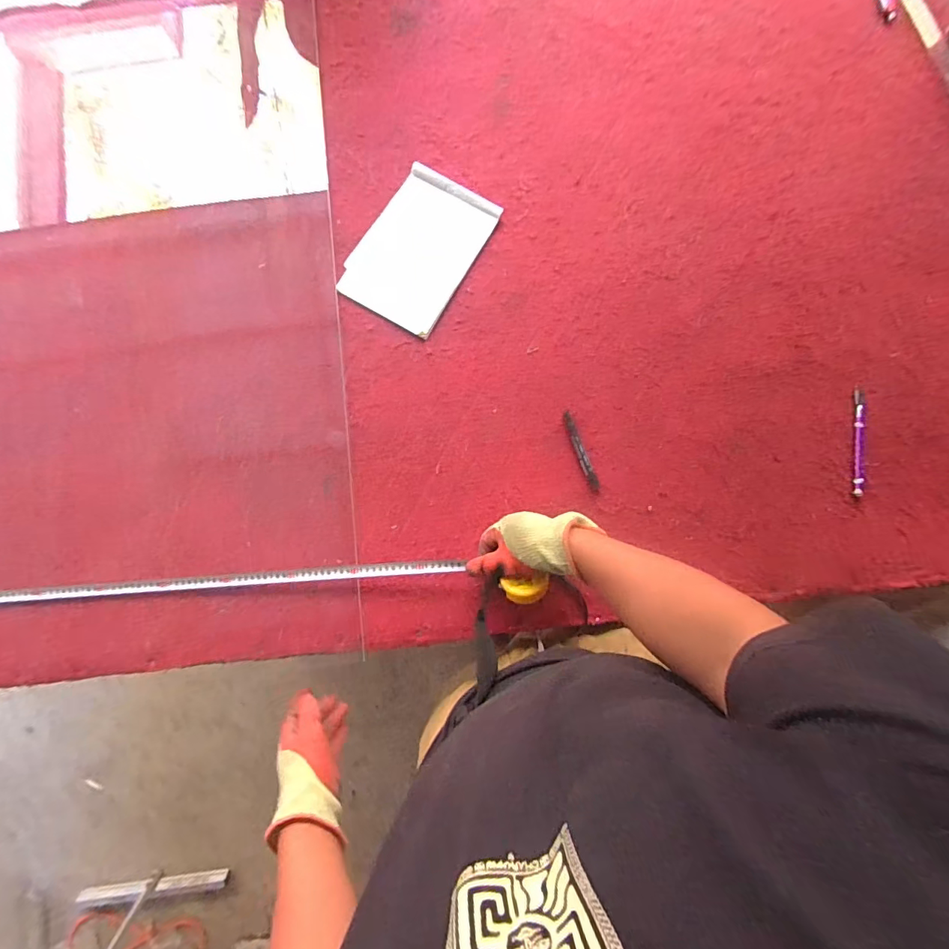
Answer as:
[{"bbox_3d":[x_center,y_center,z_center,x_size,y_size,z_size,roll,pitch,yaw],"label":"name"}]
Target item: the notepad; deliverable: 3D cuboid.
[{"bbox_3d":[-0.094,-0.382,0.786,0.187,0.018,0.258,31,82,5],"label":"notepad"}]

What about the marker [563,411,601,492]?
[{"bbox_3d":[0.168,-0.038,0.739,0.017,0.011,0.135,-19,81,-3],"label":"marker"}]

